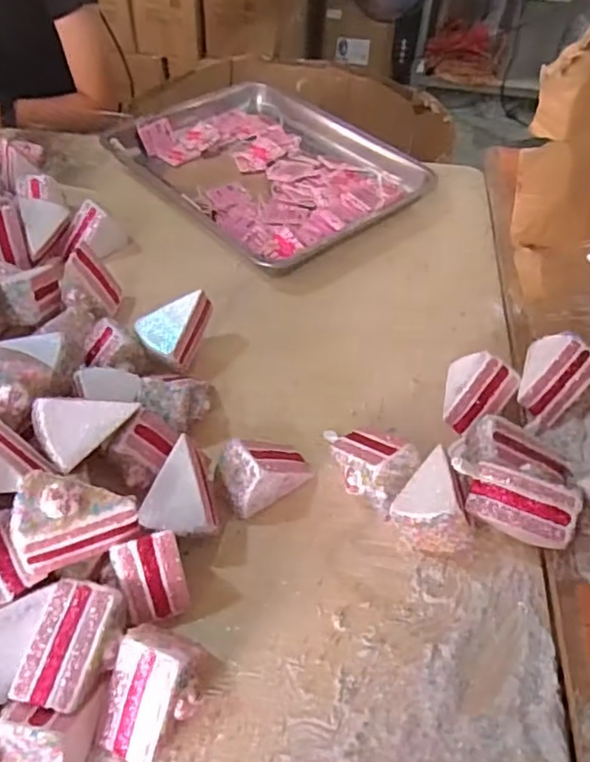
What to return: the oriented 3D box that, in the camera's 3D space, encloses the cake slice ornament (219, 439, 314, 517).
[{"bbox_3d":[-0.025,0.084,0.602,0.089,0.062,0.054,-22,54,-20],"label":"cake slice ornament"}]

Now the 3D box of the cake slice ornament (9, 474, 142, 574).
[{"bbox_3d":[-0.177,0.103,0.493,0.089,0.068,0.065,-20,53,-19],"label":"cake slice ornament"}]

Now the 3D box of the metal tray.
[{"bbox_3d":[-0.041,-0.364,1.013,0.399,0.042,0.496,-29,56,-25],"label":"metal tray"}]

